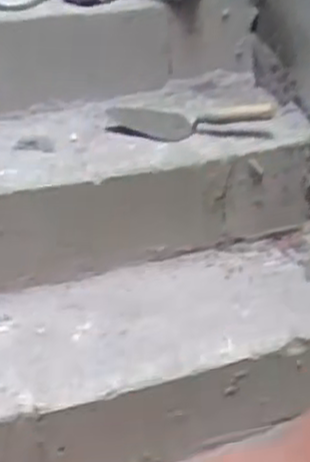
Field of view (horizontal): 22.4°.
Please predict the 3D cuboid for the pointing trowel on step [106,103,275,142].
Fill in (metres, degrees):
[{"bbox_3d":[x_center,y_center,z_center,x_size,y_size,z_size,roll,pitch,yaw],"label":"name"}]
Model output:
[{"bbox_3d":[0.061,-0.215,1.488,0.320,0.051,0.072,0,31,2],"label":"pointing trowel on step"}]

